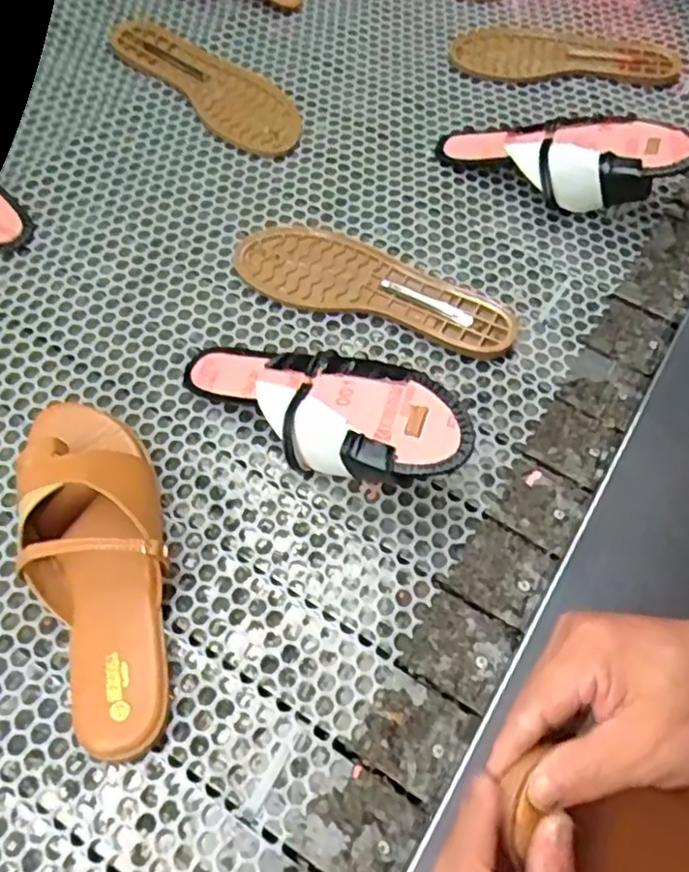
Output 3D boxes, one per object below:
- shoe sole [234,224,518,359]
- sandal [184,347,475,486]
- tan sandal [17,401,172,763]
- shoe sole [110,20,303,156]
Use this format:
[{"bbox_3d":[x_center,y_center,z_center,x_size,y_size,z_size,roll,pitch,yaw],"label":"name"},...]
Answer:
[{"bbox_3d":[0.029,-0.135,0.624,0.255,0.010,0.092,19,63,8],"label":"shoe sole"},{"bbox_3d":[-0.017,-0.022,0.539,0.248,0.048,0.097,19,61,26],"label":"sandal"},{"bbox_3d":[-0.170,0.081,0.471,0.088,0.067,0.251,-16,63,-10],"label":"tan sandal"},{"bbox_3d":[-0.141,-0.389,0.750,0.103,0.018,0.256,-41,70,-21],"label":"shoe sole"}]

